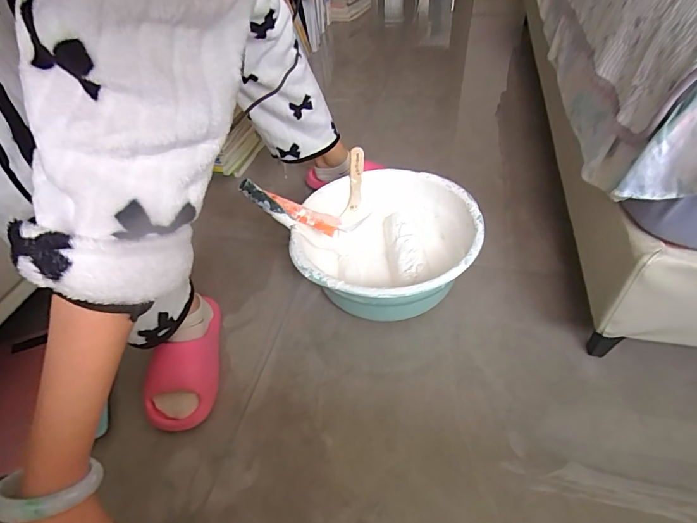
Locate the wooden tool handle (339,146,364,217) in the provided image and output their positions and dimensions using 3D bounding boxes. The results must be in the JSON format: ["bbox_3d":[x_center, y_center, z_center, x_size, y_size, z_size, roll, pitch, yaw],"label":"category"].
[{"bbox_3d":[0.010,-0.165,0.848,0.037,0.141,0.009,10,18,16],"label":"wooden tool handle"}]

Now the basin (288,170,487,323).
[{"bbox_3d":[0.076,-0.023,0.785,0.325,0.154,0.346,-3,44,3],"label":"basin"}]

